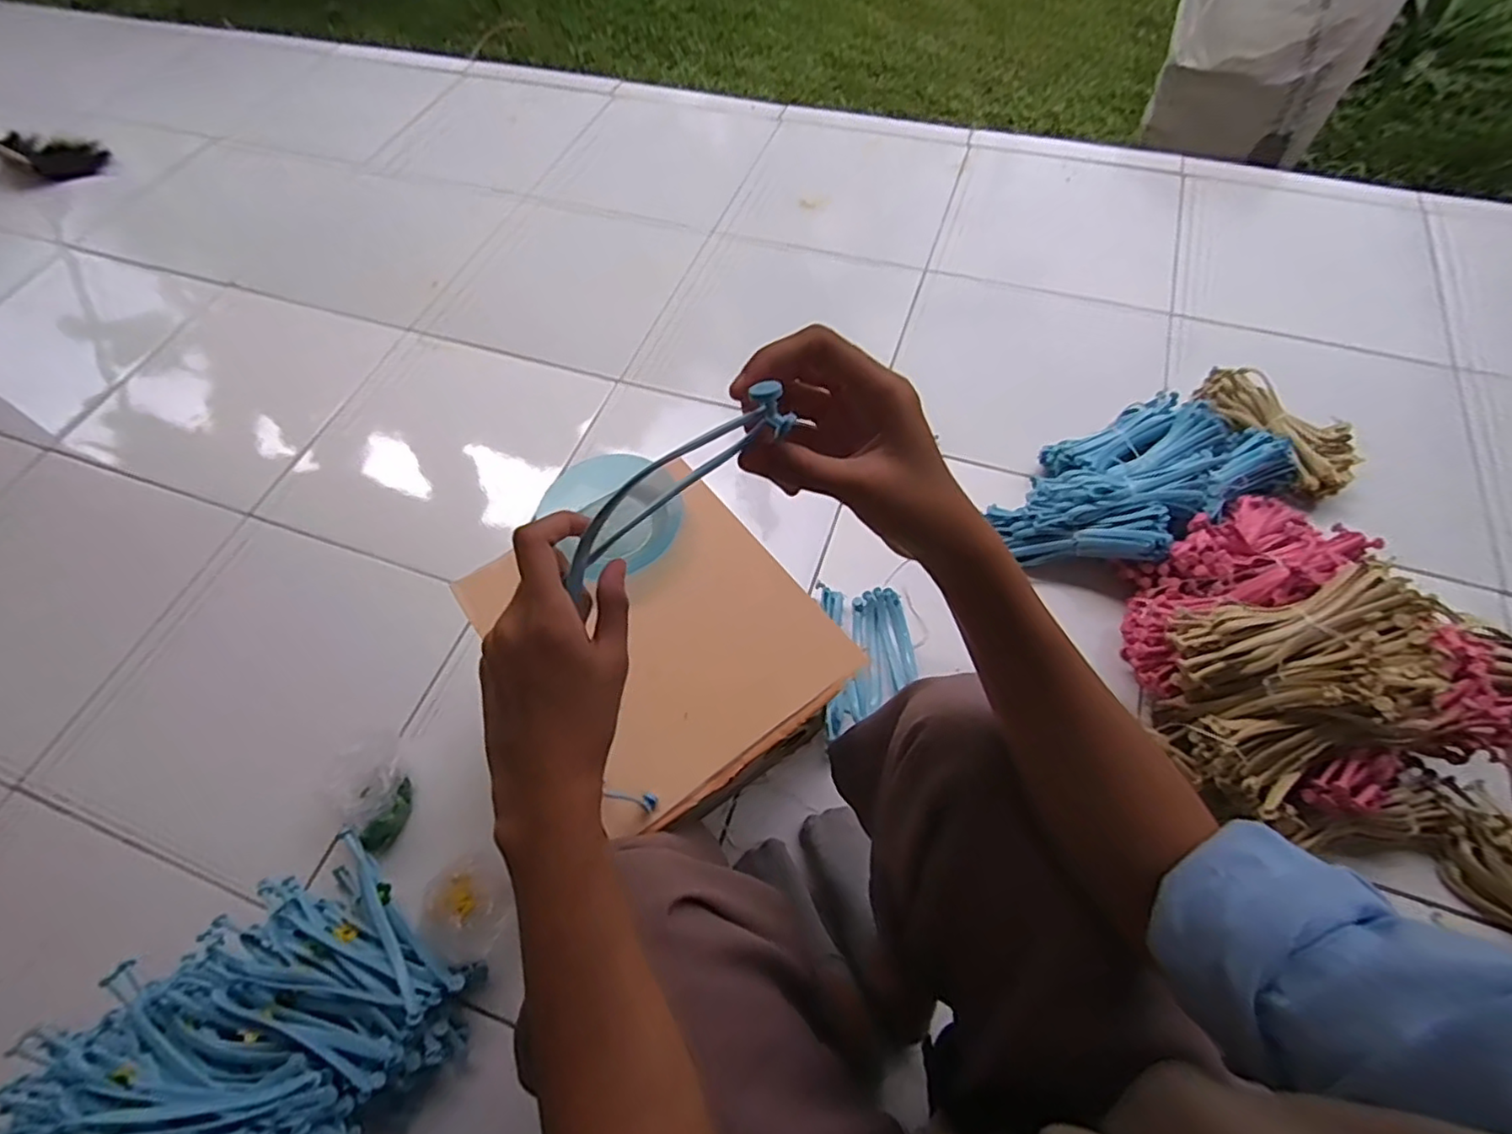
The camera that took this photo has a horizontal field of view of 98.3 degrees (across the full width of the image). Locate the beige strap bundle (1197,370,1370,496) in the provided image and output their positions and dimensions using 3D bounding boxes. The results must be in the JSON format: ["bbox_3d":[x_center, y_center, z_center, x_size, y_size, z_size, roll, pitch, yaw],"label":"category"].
[{"bbox_3d":[0.693,-0.188,0.884,0.071,0.055,0.225,-33,64,-14],"label":"beige strap bundle"}]

